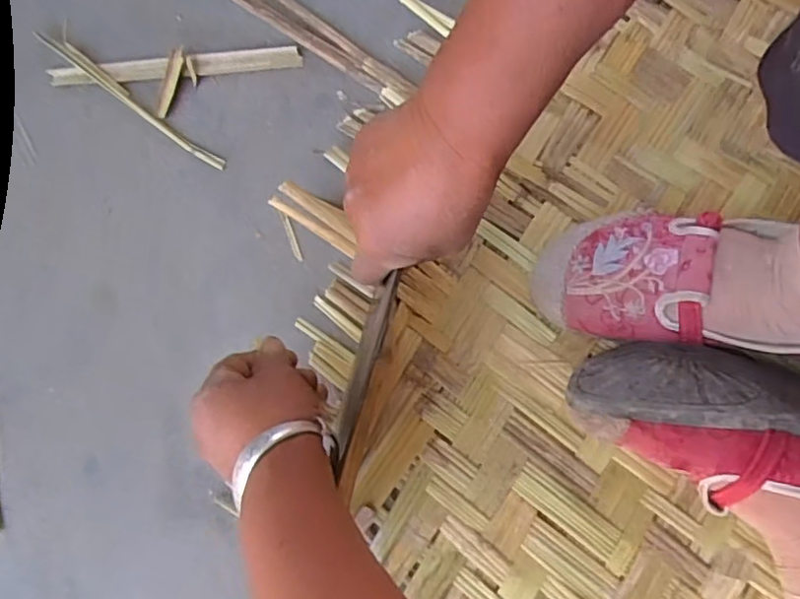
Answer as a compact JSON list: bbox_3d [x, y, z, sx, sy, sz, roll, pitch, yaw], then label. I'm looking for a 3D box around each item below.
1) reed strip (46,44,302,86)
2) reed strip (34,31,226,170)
[{"bbox_3d":[-0.188,-0.197,0.511,0.210,0.007,0.022,-5,76,1],"label":"reed strip"},{"bbox_3d":[-0.221,-0.165,0.499,0.195,0.013,0.013,36,80,10],"label":"reed strip"}]

